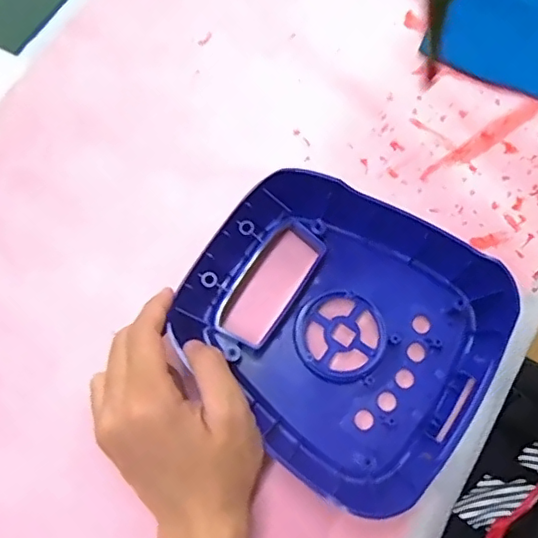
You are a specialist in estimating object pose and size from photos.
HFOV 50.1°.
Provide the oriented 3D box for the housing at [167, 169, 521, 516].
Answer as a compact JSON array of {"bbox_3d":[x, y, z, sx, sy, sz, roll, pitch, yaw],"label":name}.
[{"bbox_3d":[0.042,0.036,0.350,0.180,0.039,0.163,32,77,6],"label":"housing"}]

